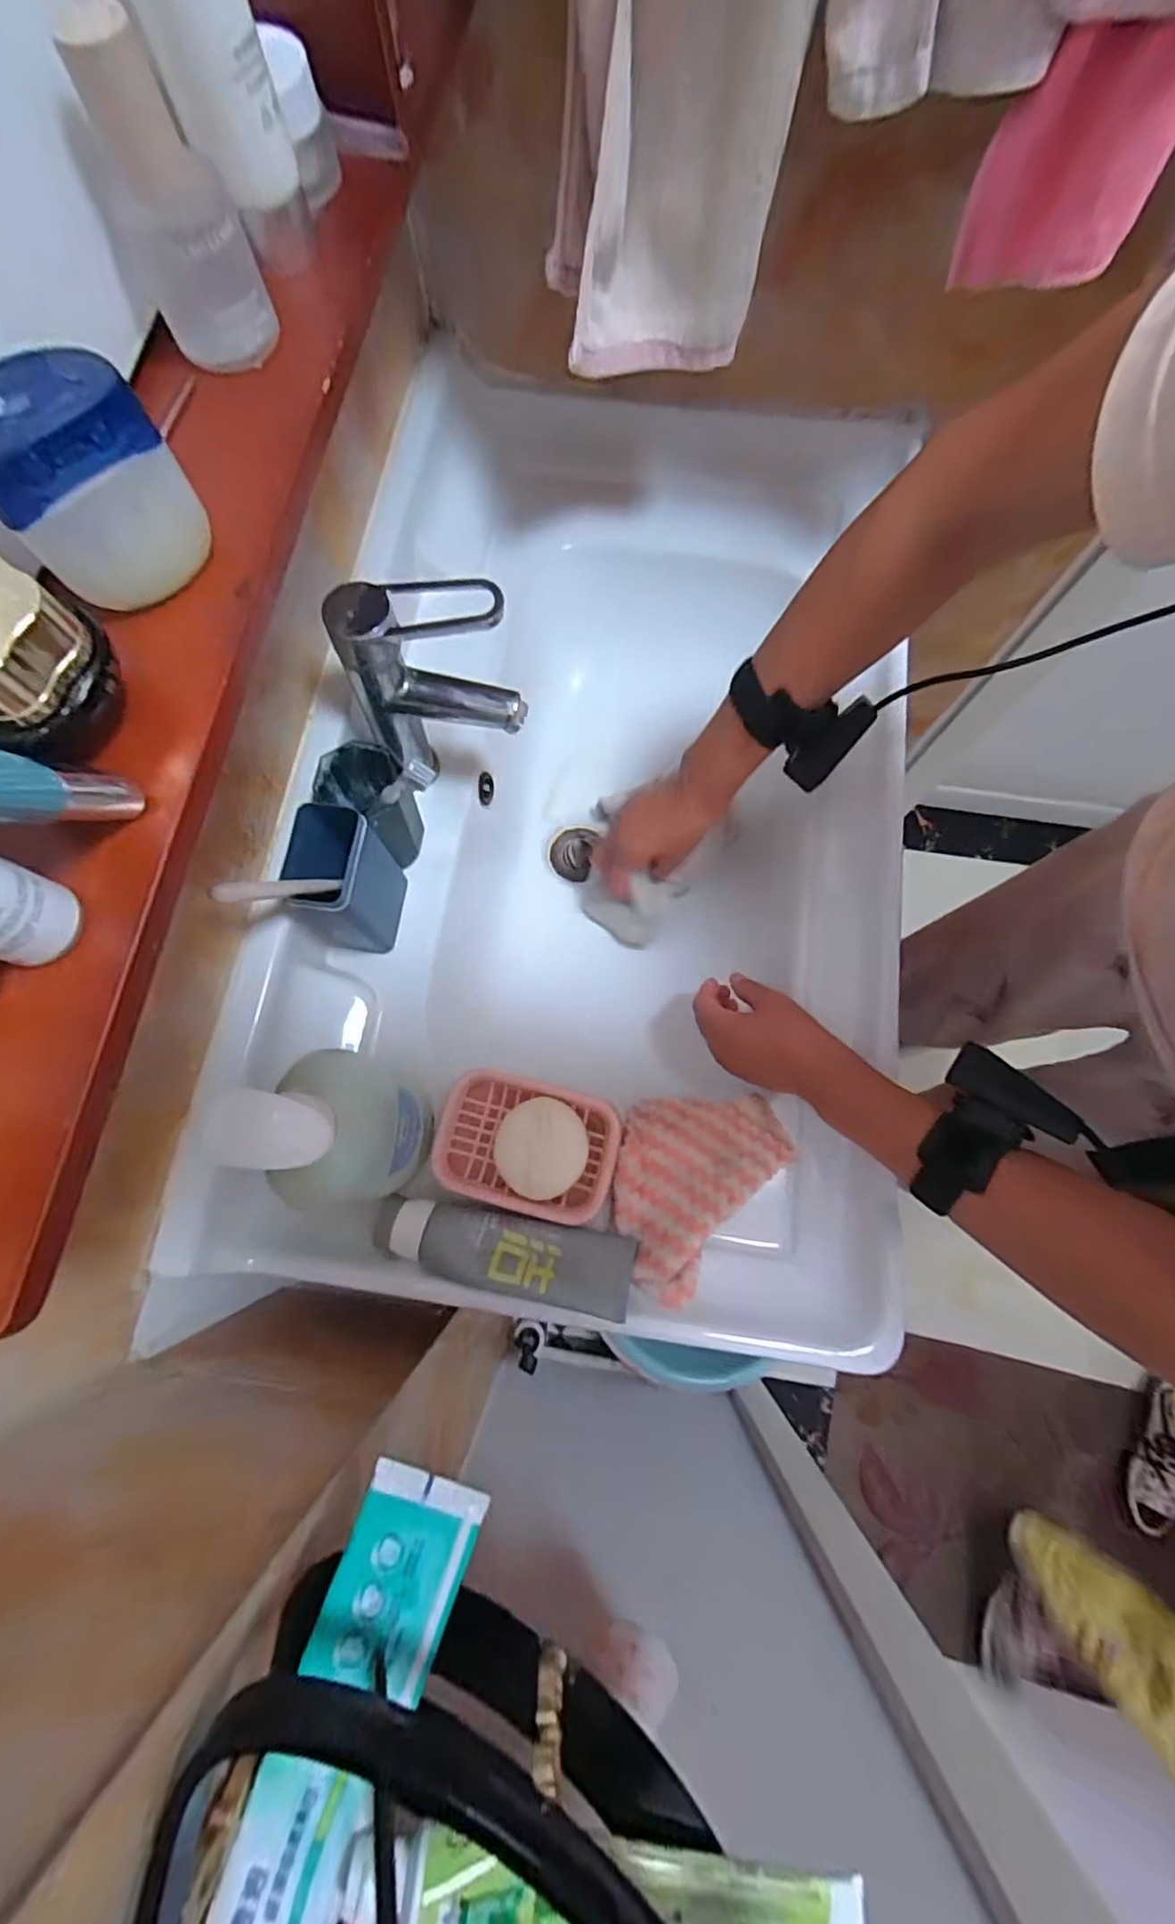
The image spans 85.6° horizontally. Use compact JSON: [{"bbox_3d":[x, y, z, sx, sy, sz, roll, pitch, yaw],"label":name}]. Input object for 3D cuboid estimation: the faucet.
[{"bbox_3d":[-0.106,-0.191,0.465,0.118,0.167,0.055,-3,75,0],"label":"faucet"}]

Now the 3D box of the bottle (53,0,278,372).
[{"bbox_3d":[-0.157,-0.287,0.238,0.041,0.079,0.048,-26,76,-6],"label":"bottle"}]

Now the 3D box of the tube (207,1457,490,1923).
[{"bbox_3d":[-0.087,0.272,0.211,0.043,0.034,0.165,19,76,5],"label":"tube"}]

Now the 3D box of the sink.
[{"bbox_3d":[0.020,-0.132,0.585,0.458,0.220,0.792,8,75,3],"label":"sink"}]

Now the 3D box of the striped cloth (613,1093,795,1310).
[{"bbox_3d":[0.070,0.149,0.460,0.104,0.021,0.150,37,61,20],"label":"striped cloth"}]

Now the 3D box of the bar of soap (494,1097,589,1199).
[{"bbox_3d":[-0.031,0.125,0.429,0.060,0.014,0.062,-2,75,0],"label":"bar of soap"}]

